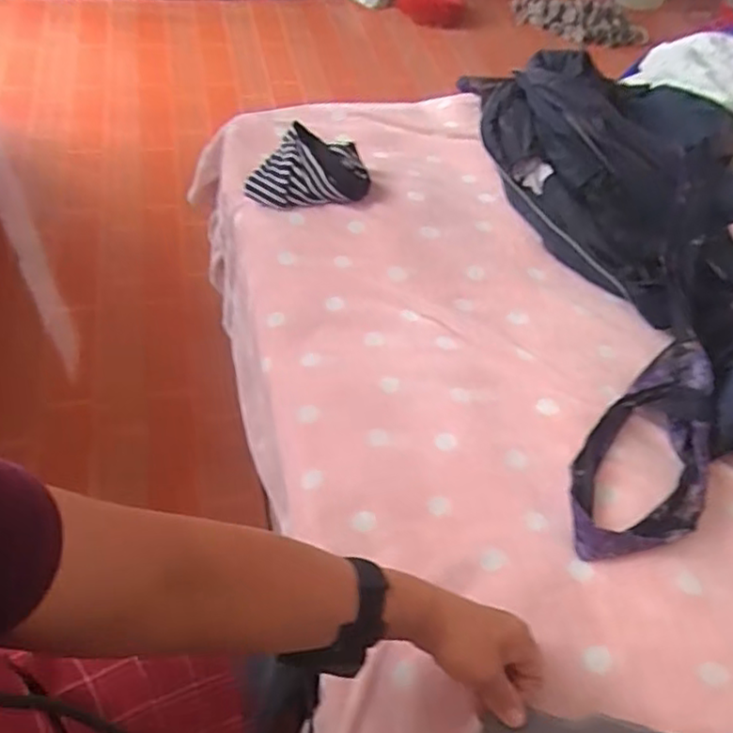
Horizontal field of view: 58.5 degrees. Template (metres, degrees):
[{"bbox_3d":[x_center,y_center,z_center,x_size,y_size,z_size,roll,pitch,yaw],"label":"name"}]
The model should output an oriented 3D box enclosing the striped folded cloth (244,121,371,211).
[{"bbox_3d":[-0.079,-0.285,0.922,0.170,0.063,0.128,6,51,-2],"label":"striped folded cloth"}]

